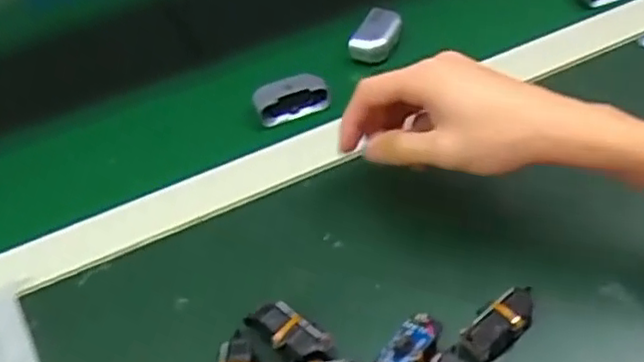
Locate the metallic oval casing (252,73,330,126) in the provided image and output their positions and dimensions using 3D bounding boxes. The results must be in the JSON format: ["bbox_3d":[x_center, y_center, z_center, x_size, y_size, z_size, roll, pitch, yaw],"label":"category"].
[{"bbox_3d":[-0.024,-0.068,0.528,0.058,0.025,0.021,-11,46,-4],"label":"metallic oval casing"}]

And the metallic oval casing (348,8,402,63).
[{"bbox_3d":[0.047,-0.124,0.573,0.029,0.033,0.043,28,56,30],"label":"metallic oval casing"}]

